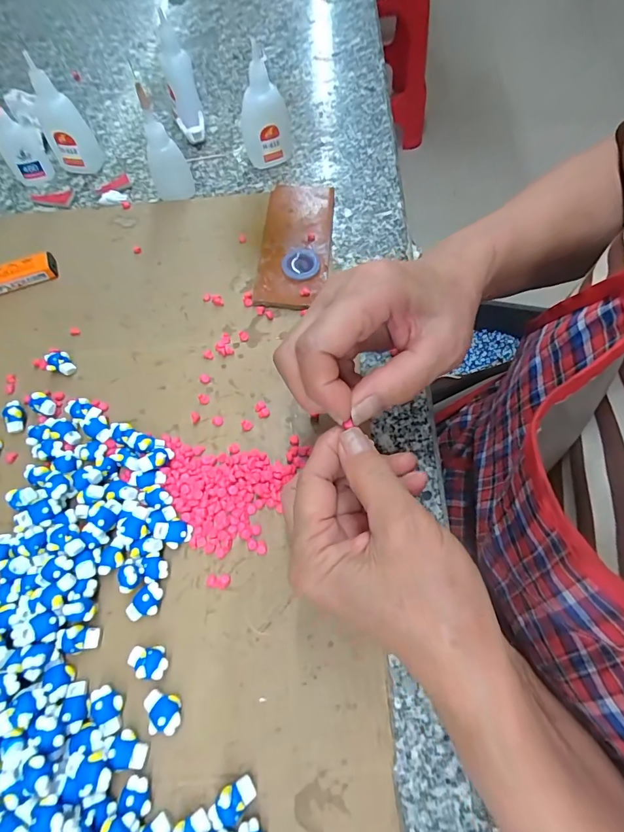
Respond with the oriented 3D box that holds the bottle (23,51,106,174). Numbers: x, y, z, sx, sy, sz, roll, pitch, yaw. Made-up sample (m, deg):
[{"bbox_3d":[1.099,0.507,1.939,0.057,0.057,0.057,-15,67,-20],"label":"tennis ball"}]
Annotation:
[{"bbox_3d":[-0.231,-0.272,0.368,0.040,0.085,0.023,-28,67,-9],"label":"bottle"}]

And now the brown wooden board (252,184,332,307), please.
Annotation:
[{"bbox_3d":[-0.014,-0.150,0.342,0.056,0.015,0.137,3,66,4],"label":"brown wooden board"}]

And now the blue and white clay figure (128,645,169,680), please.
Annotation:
[{"bbox_3d":[-0.089,0.132,0.215,0.022,0.009,0.014,0,66,3],"label":"blue and white clay figure"}]

